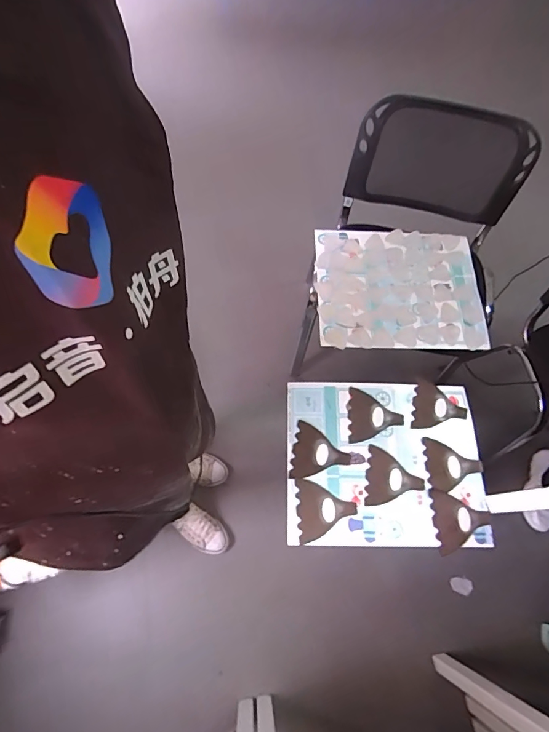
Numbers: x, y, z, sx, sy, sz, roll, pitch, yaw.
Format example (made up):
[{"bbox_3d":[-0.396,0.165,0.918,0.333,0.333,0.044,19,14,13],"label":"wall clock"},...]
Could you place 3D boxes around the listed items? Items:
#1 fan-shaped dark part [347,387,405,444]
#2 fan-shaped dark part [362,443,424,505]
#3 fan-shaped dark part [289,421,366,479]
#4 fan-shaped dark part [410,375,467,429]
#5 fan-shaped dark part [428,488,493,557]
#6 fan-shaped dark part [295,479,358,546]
[{"bbox_3d":[0.245,0.121,1.003,0.132,0.009,0.128,3,67,-3],"label":"fan-shaped dark part"},{"bbox_3d":[0.276,0.260,0.952,0.129,0.005,0.130,11,67,0],"label":"fan-shaped dark part"},{"bbox_3d":[0.123,0.207,0.964,0.159,0.007,0.127,11,67,0],"label":"fan-shaped dark part"},{"bbox_3d":[0.411,0.104,1.039,0.128,0.012,0.138,19,71,2],"label":"fan-shaped dark part"},{"bbox_3d":[0.418,0.340,0.924,0.134,0.009,0.130,-3,68,-6],"label":"fan-shaped dark part"},{"bbox_3d":[0.114,0.317,0.917,0.127,0.007,0.128,-1,67,-5],"label":"fan-shaped dark part"}]

